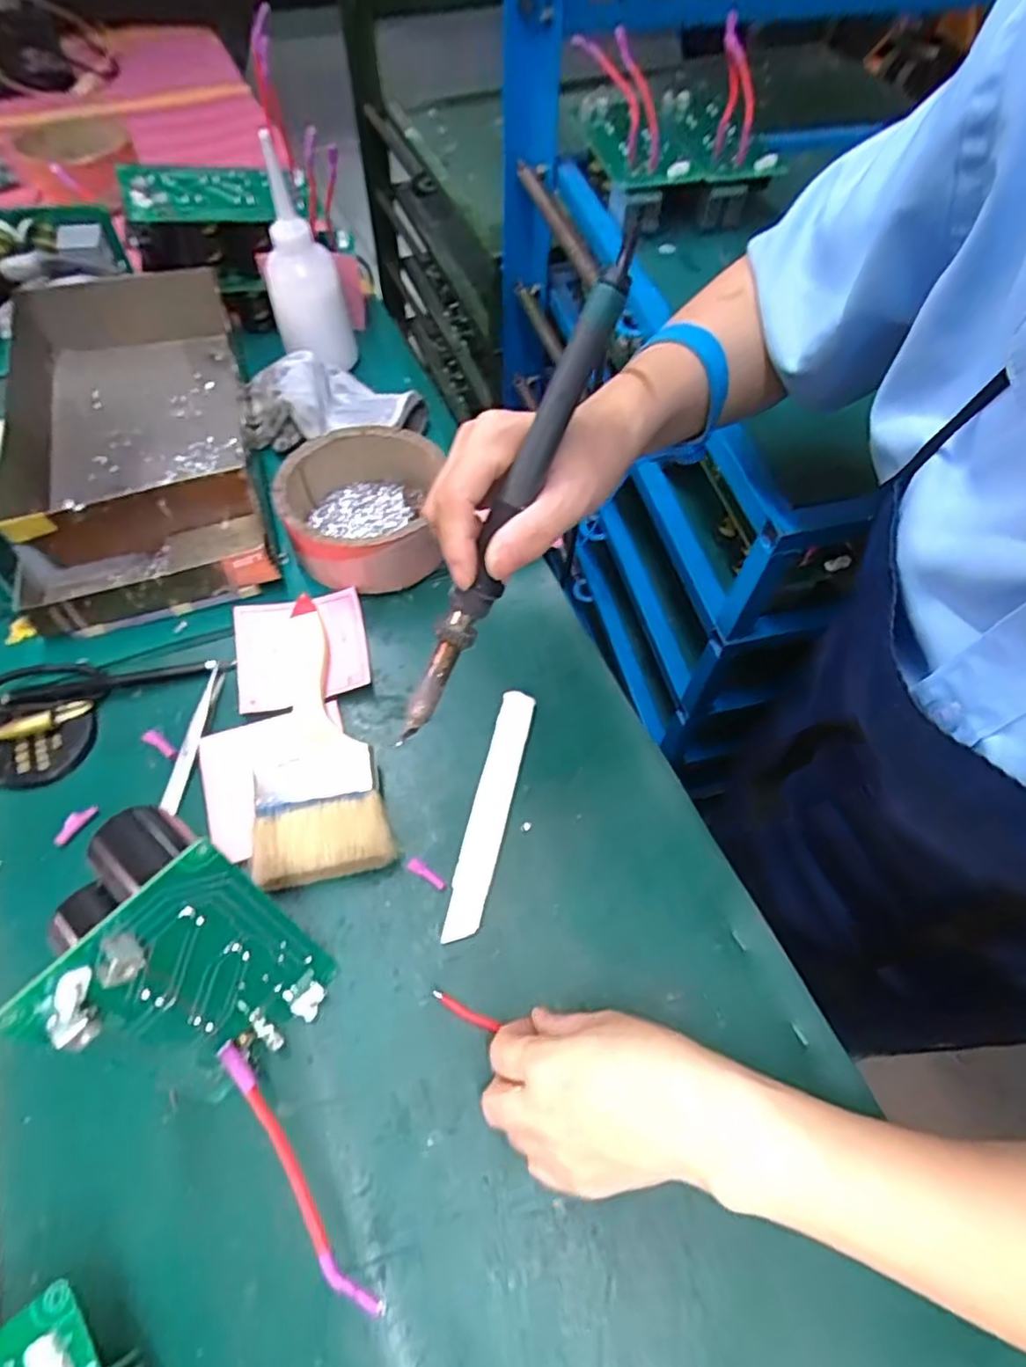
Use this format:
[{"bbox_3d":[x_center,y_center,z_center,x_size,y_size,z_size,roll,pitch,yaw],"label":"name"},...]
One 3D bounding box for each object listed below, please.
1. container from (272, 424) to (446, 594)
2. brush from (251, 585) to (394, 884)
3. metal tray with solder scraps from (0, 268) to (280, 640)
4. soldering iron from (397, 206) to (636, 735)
[{"bbox_3d":[-0.108,-0.130,0.488,0.119,0.049,0.121,-4,60,-4],"label":"container"},{"bbox_3d":[-0.132,0.028,0.410,0.071,0.025,0.195,-16,62,-11],"label":"brush"},{"bbox_3d":[-0.299,-0.198,0.512,0.178,0.061,0.336,-15,61,-10],"label":"metal tray with solder scraps"},{"bbox_3d":[-0.002,-0.069,0.271,0.017,0.229,0.018,31,20,16],"label":"soldering iron"}]

